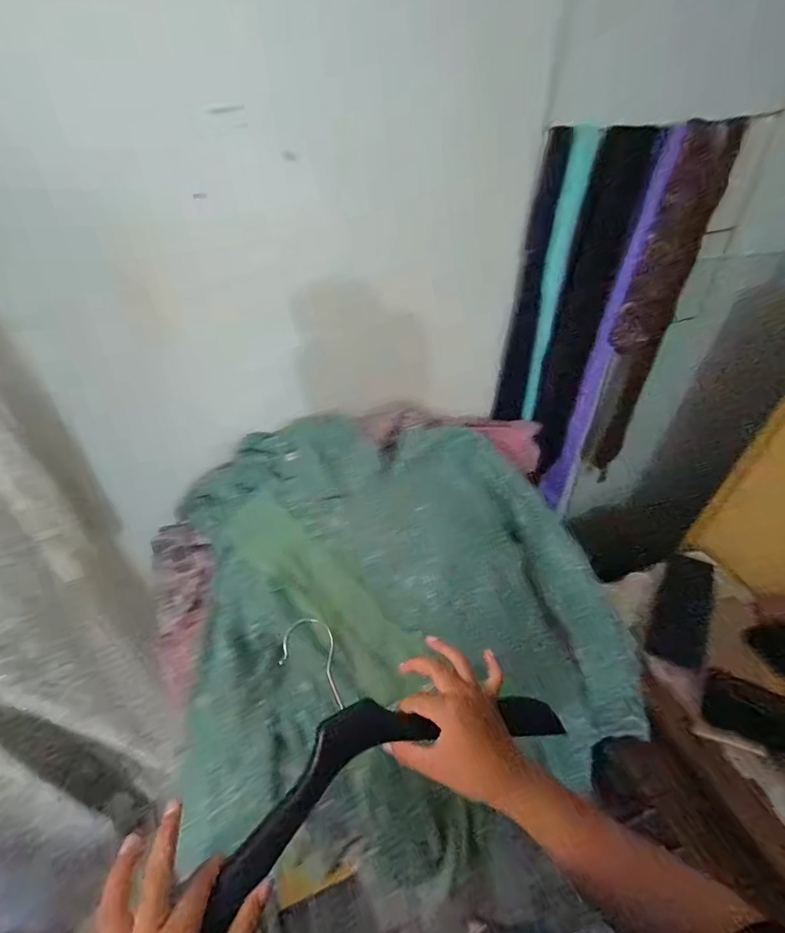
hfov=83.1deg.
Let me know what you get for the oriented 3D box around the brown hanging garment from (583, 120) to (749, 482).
[{"bbox_3d":[0.479,-0.243,0.858,0.108,0.648,0.099,24,46,23],"label":"brown hanging garment"}]

